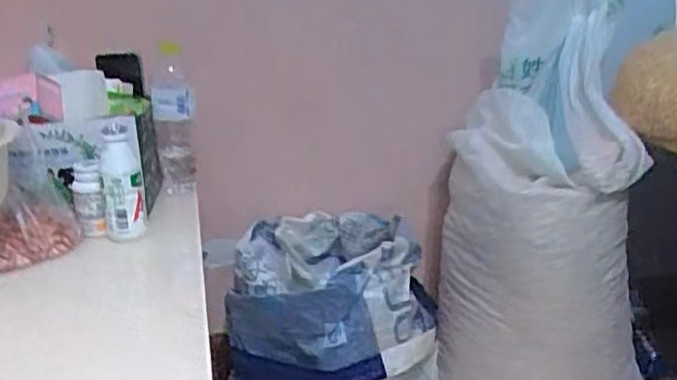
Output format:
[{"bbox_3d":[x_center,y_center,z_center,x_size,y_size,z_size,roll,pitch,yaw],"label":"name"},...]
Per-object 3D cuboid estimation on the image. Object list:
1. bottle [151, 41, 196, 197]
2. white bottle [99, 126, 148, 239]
[{"bbox_3d":[-0.258,-0.108,1.095,0.060,0.241,0.063,-8,20,-18],"label":"bottle"},{"bbox_3d":[-0.287,-0.011,0.915,0.056,0.154,0.054,-7,-5,-14],"label":"white bottle"}]

